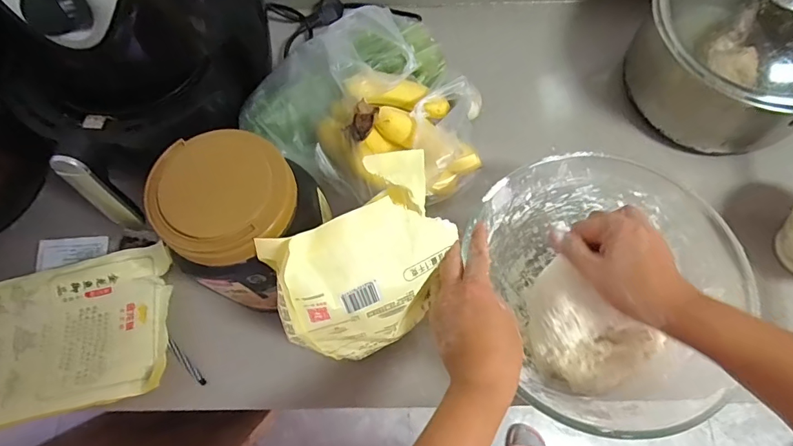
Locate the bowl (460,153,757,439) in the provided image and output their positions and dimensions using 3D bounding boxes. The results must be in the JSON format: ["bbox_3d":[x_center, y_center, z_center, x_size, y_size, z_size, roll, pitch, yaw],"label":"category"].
[{"bbox_3d":[0.210,0.067,0.467,0.236,0.119,0.257,0,69,1],"label":"bowl"}]

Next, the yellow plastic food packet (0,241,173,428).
[{"bbox_3d":[-0.388,0.129,0.494,0.268,0.022,0.164,-13,69,-4],"label":"yellow plastic food packet"}]

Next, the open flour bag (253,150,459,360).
[{"bbox_3d":[-0.027,0.045,0.392,0.153,0.157,0.101,-38,73,-13],"label":"open flour bag"}]

